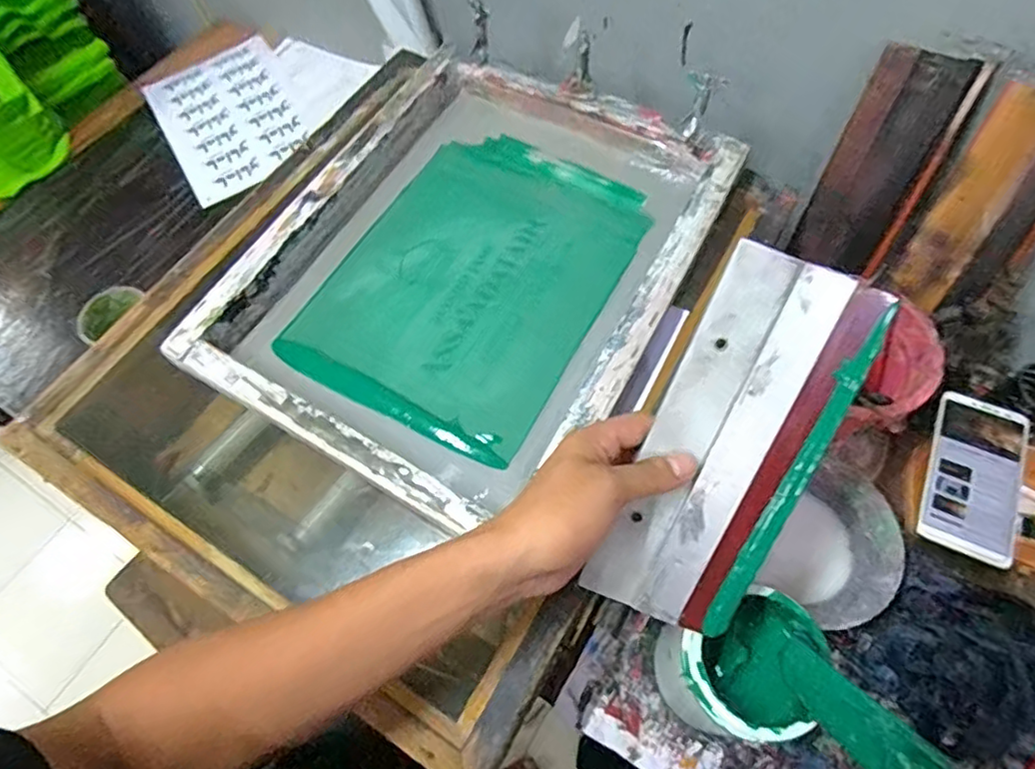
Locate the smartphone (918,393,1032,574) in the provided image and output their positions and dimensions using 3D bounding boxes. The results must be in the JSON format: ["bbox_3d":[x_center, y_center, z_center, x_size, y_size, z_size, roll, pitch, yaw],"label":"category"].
[{"bbox_3d":[0.423,0.082,0.552,0.079,0.014,0.155,22,65,15],"label":"smartphone"}]

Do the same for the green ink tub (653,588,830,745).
[{"bbox_3d":[0.167,0.228,0.470,0.089,0.141,0.086,-1,61,3],"label":"green ink tub"}]

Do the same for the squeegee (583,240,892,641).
[{"bbox_3d":[0.132,0.044,0.369,0.095,0.029,0.237,24,106,15],"label":"squeegee"}]

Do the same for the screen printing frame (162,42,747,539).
[{"bbox_3d":[-0.051,-0.118,0.556,0.379,0.058,0.436,27,66,17],"label":"screen printing frame"}]

